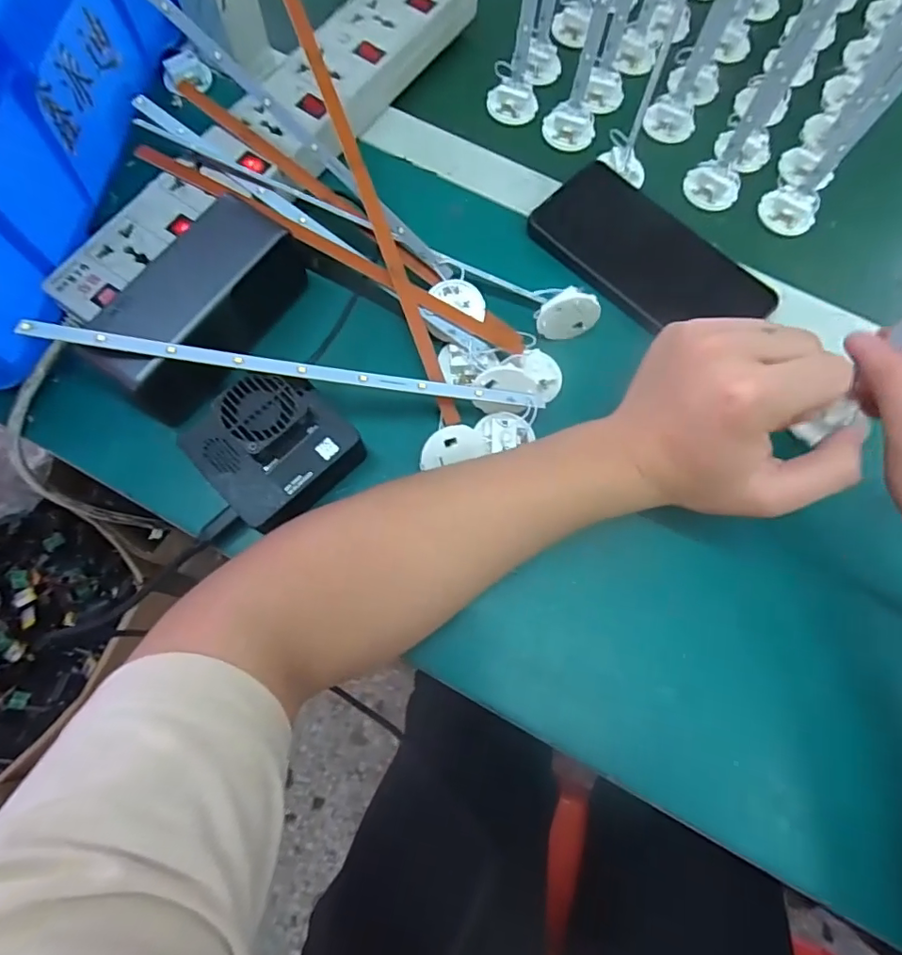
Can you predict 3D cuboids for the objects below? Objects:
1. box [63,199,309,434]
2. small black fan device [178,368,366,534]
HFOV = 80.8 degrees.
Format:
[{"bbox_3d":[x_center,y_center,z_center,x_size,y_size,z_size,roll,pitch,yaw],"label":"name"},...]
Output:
[{"bbox_3d":[-0.151,-0.101,0.316,0.055,0.058,0.132,30,74,8],"label":"box"},{"bbox_3d":[-0.098,-0.017,0.296,0.072,0.040,0.076,44,76,11],"label":"small black fan device"}]

